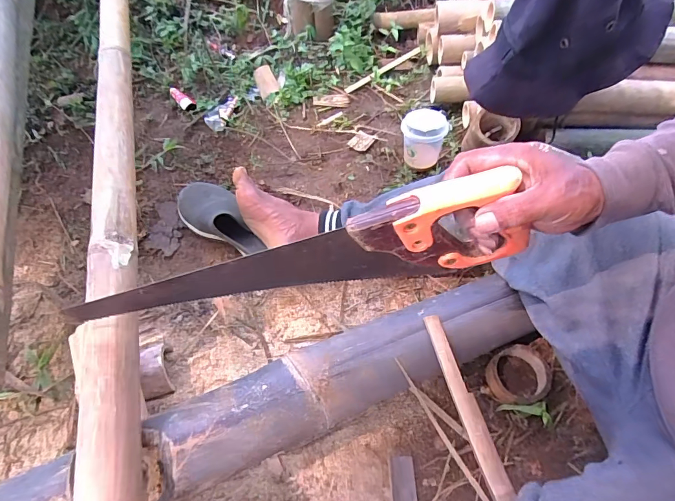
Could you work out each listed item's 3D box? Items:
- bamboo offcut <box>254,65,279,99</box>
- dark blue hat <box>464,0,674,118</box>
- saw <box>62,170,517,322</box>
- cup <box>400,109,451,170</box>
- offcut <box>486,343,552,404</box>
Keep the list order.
[{"bbox_3d":[-0.180,-0.426,1.017,0.047,0.022,0.101,-18,57,-7],"label":"bamboo offcut"},{"bbox_3d":[0.345,-0.323,0.587,0.278,0.214,0.112,-12,57,-2],"label":"dark blue hat"},{"bbox_3d":[-0.051,0.020,0.391,0.409,0.103,0.025,-13,55,9],"label":"saw"},{"bbox_3d":[0.172,-0.219,0.810,0.088,0.109,0.082,1,56,6],"label":"cup"},{"bbox_3d":[0.260,0.184,0.588,0.085,0.033,0.077,-33,60,-16],"label":"offcut"}]

